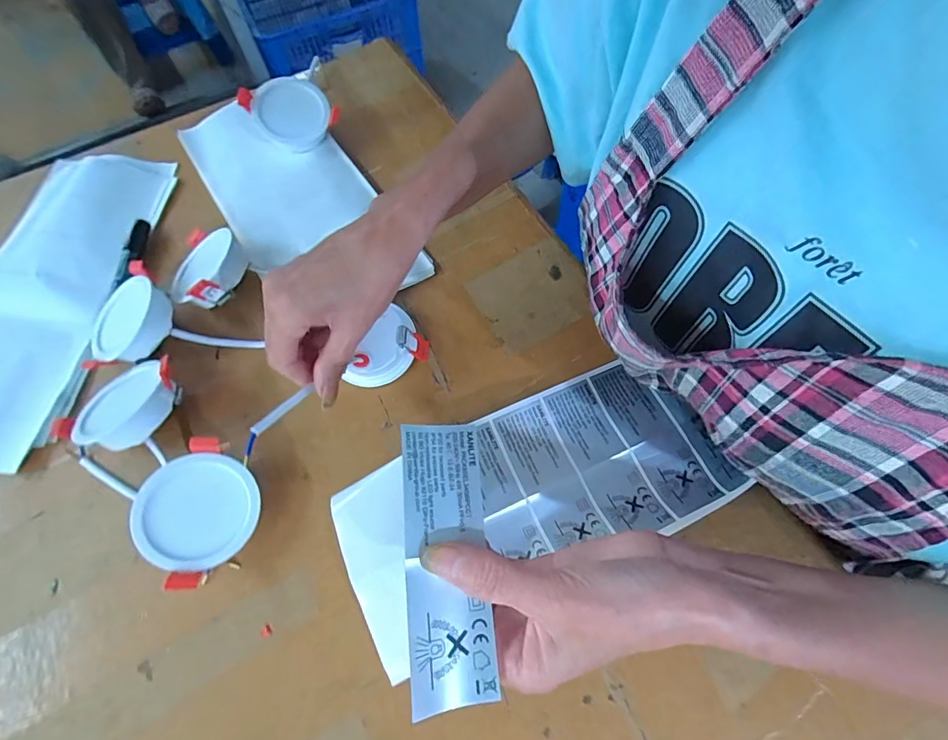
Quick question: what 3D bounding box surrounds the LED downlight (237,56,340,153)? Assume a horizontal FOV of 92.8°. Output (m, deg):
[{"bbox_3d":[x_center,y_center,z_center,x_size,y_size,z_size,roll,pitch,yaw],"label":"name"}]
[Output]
[{"bbox_3d":[-0.183,-0.258,0.454,0.071,0.021,0.072,-42,93,-13],"label":"LED downlight"}]

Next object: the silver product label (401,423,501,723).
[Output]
[{"bbox_3d":[-0.013,0.083,0.205,0.038,0.004,0.117,3,69,-23],"label":"silver product label"}]

